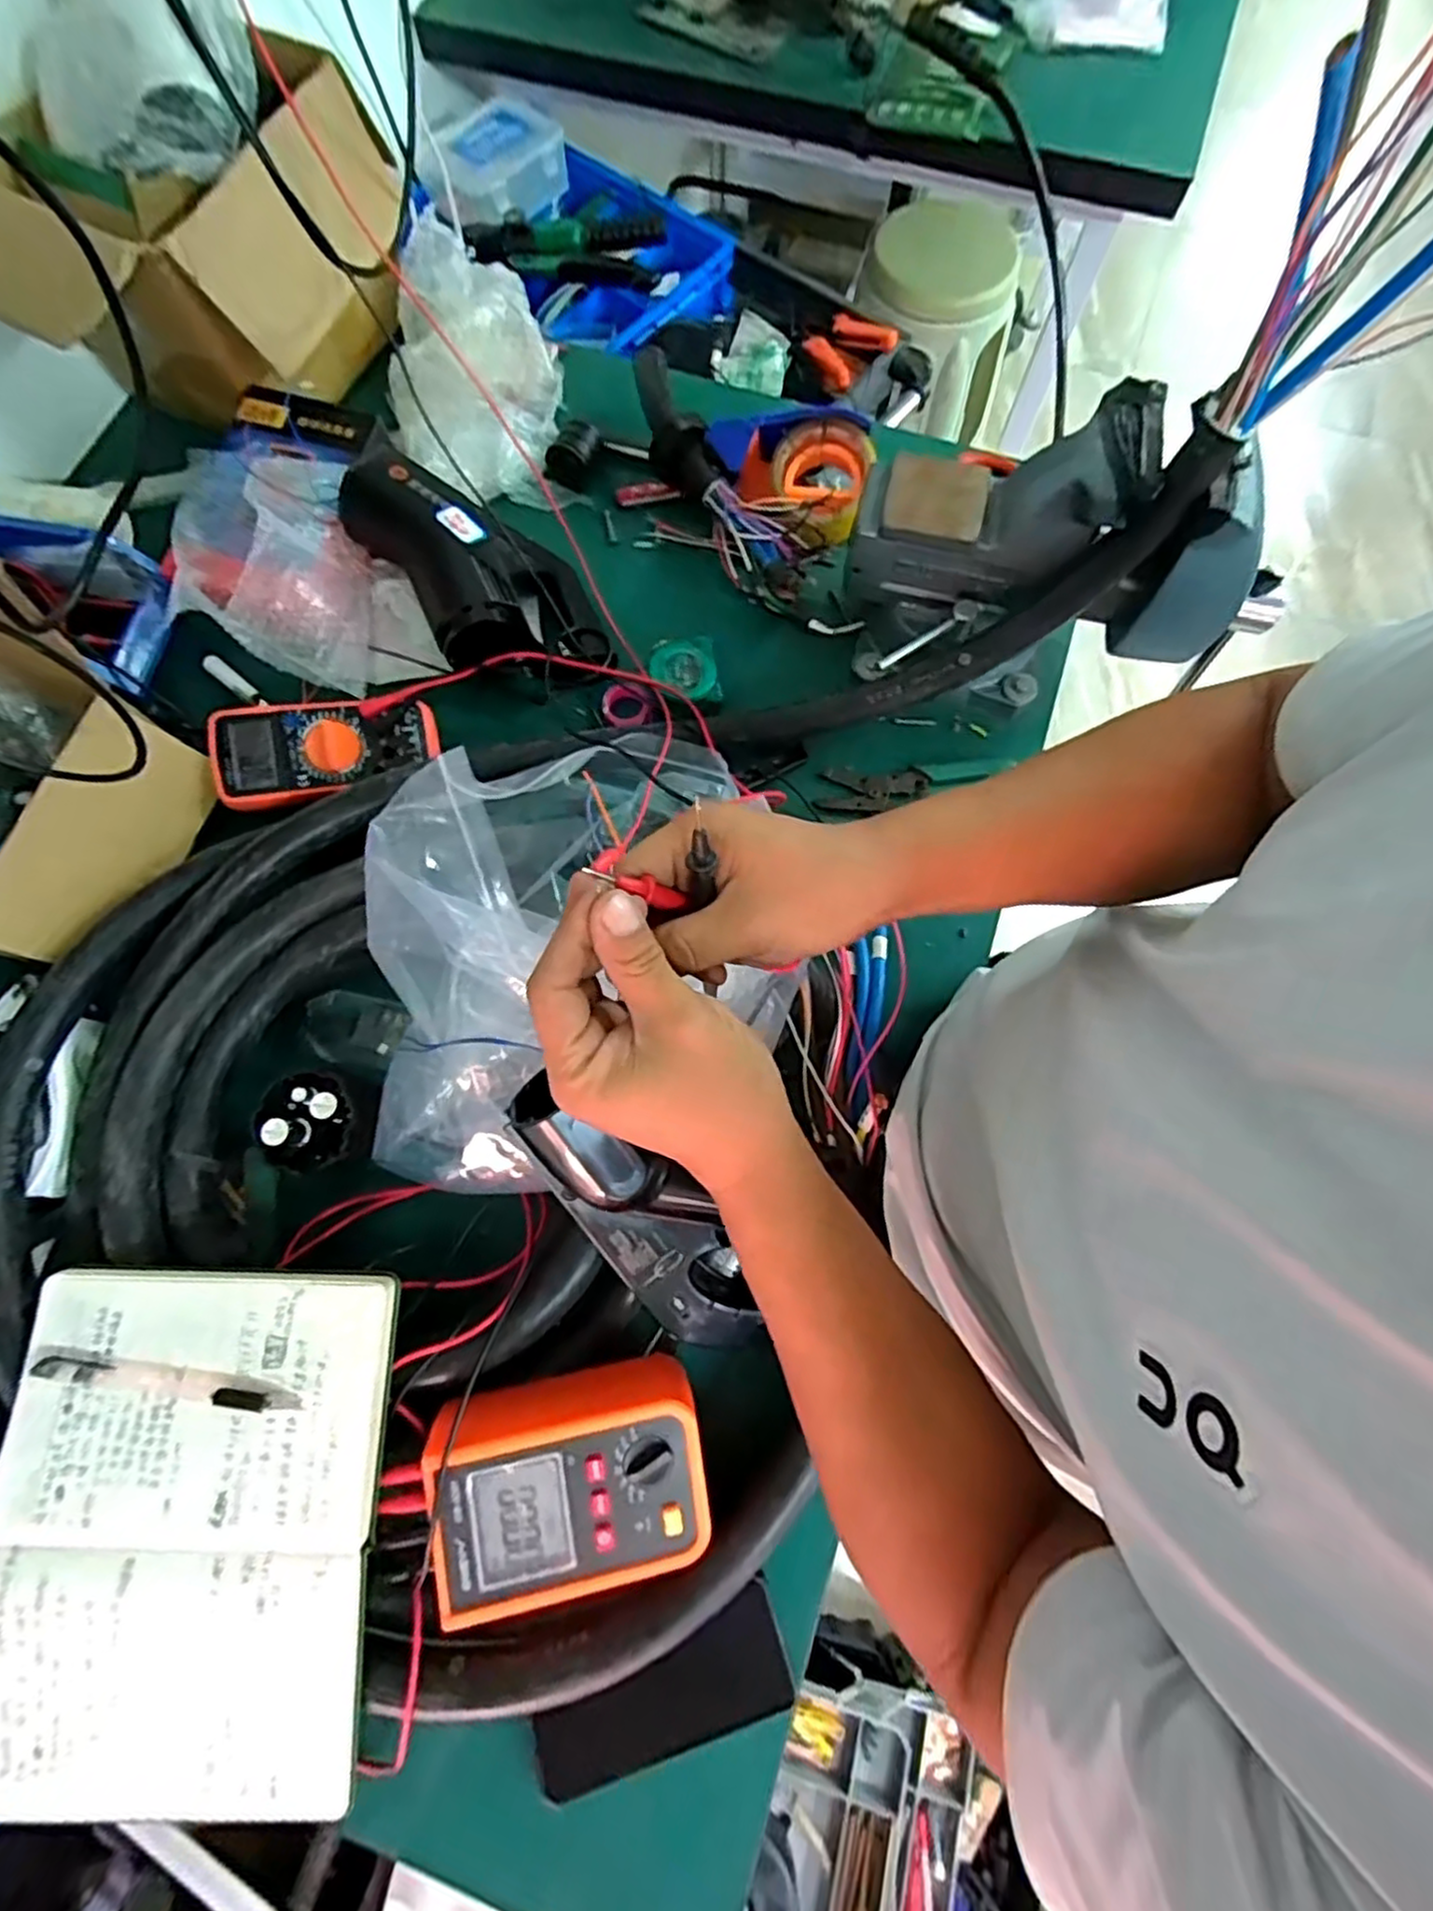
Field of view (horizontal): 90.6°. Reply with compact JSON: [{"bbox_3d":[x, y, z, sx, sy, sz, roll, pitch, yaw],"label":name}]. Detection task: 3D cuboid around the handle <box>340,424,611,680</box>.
[{"bbox_3d":[-0.202,-0.333,0.623,0.136,0.079,0.266,-37,77,-9],"label":"handle"}]

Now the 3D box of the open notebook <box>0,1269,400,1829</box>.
[{"bbox_3d":[-0.306,0.336,0.413,0.211,0.041,0.281,3,74,1],"label":"open notebook"}]

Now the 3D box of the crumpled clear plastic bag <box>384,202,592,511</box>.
[{"bbox_3d":[-0.239,-0.575,0.702,0.159,0.076,0.268,-15,75,-4],"label":"crumpled clear plastic bag"}]

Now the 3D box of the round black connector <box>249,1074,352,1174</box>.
[{"bbox_3d":[-0.284,0.112,0.496,0.055,0.046,0.056,0,74,0],"label":"round black connector"}]

